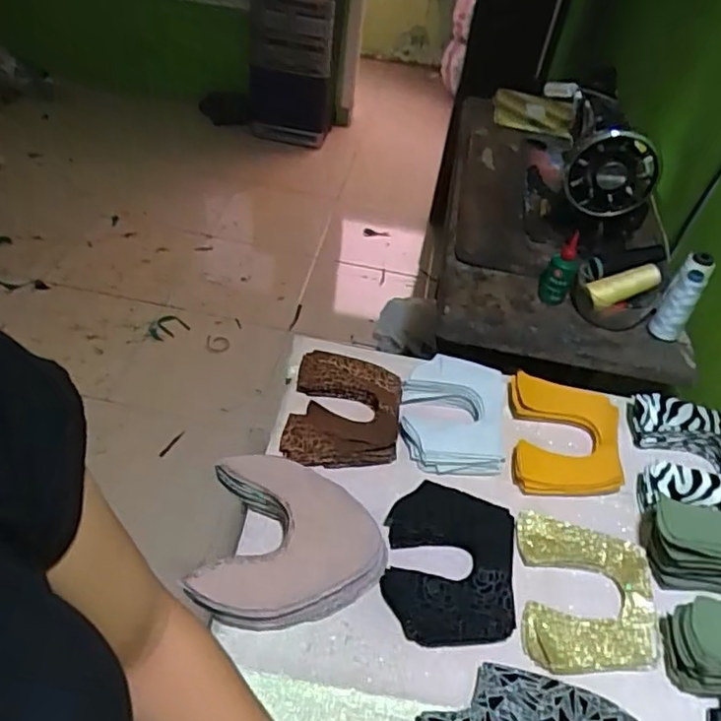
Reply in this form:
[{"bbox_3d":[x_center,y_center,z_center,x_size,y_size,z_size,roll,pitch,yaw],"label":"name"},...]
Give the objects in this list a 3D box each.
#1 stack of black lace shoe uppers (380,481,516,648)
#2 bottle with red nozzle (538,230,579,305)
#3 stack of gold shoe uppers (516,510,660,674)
[{"bbox_3d":[0.090,0.202,0.635,0.127,0.034,0.155,8,43,2],"label":"stack of black lace shoe uppers"},{"bbox_3d":[0.304,-0.136,0.959,0.046,0.101,0.039,21,46,12],"label":"bottle with red nozzle"},{"bbox_3d":[0.228,0.232,0.632,0.134,0.015,0.153,7,43,1],"label":"stack of gold shoe uppers"}]

